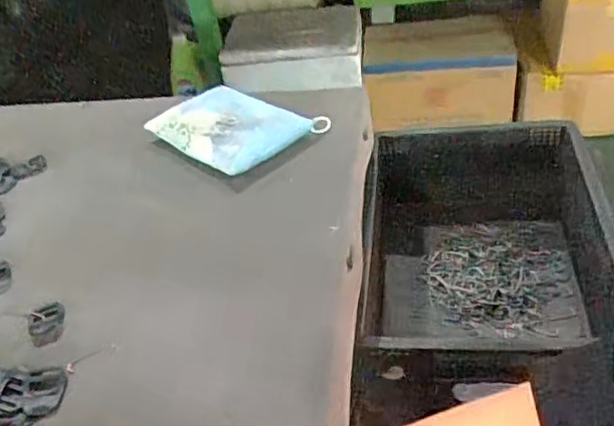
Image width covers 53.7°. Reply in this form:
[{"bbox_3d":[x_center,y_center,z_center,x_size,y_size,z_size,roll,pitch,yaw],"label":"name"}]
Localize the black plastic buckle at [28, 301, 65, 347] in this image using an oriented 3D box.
[{"bbox_3d":[-0.214,0.090,0.499,0.028,0.012,0.039,-16,41,-15],"label":"black plastic buckle"}]

